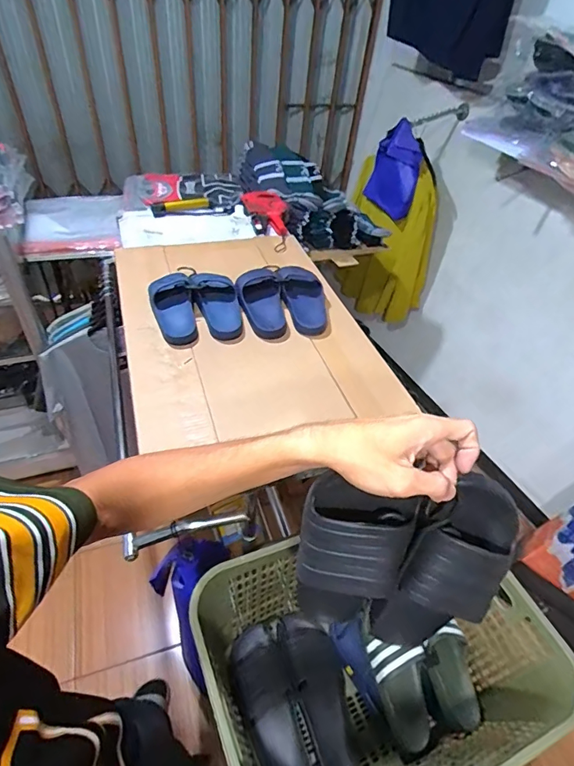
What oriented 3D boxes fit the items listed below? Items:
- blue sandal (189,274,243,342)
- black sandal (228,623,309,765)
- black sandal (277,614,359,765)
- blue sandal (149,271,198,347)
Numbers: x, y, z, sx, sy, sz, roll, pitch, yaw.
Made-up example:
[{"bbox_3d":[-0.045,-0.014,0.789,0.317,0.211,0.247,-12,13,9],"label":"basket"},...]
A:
[{"bbox_3d":[-0.153,-0.176,0.991,0.098,0.050,0.191,-11,48,-17],"label":"blue sandal"},{"bbox_3d":[-0.033,0.606,0.827,0.099,0.081,0.283,-13,49,-19],"label":"black sandal"},{"bbox_3d":[0.065,0.601,0.874,0.108,0.082,0.283,-13,49,-19],"label":"black sandal"},{"bbox_3d":[-0.246,-0.162,0.961,0.084,0.054,0.188,-9,48,-16],"label":"blue sandal"}]

